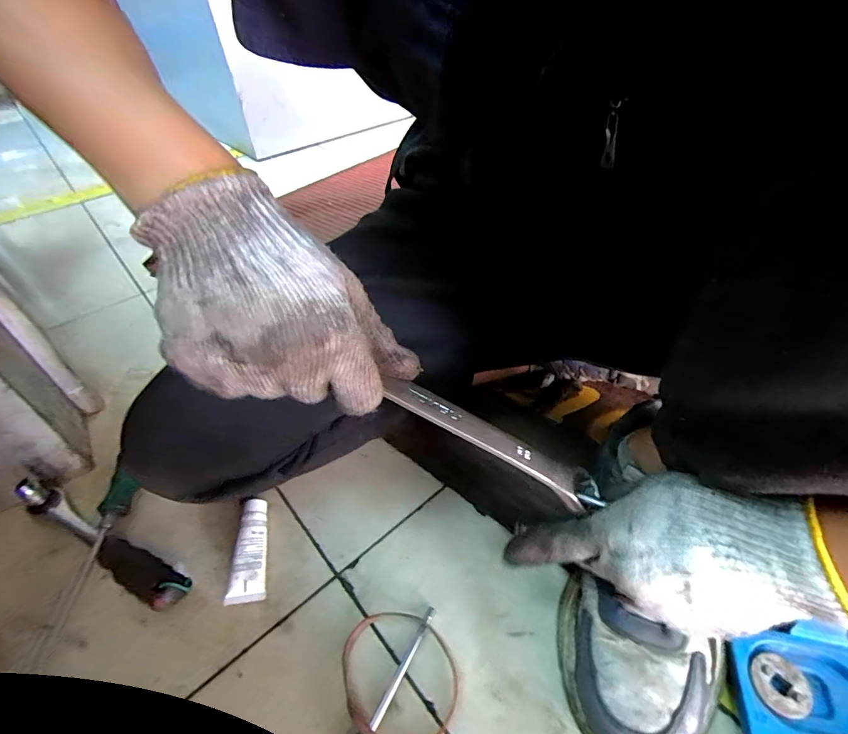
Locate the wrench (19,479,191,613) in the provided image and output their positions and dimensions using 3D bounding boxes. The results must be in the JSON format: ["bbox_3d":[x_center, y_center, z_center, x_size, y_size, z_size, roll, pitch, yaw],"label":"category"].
[{"bbox_3d":[-0.283,0.150,0.367,0.190,0.051,0.029,18,49,21],"label":"wrench"}]

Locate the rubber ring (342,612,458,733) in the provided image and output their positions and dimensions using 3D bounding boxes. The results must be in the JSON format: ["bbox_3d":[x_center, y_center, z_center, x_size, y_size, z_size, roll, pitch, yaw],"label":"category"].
[{"bbox_3d":[-0.018,0.226,0.311,0.085,0.009,0.084,-2,45,2],"label":"rubber ring"}]

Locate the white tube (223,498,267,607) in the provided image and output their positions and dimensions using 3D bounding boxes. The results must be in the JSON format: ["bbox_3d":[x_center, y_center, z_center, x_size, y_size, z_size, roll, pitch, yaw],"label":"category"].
[{"bbox_3d":[-0.156,0.162,0.377,0.029,0.023,0.084,-9,45,-5],"label":"white tube"}]

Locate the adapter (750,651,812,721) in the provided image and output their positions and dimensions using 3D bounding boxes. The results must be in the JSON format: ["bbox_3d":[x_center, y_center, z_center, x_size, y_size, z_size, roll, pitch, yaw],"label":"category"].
[{"bbox_3d":[0.241,0.216,0.288,0.036,0.011,0.034,-2,45,2],"label":"adapter"}]

